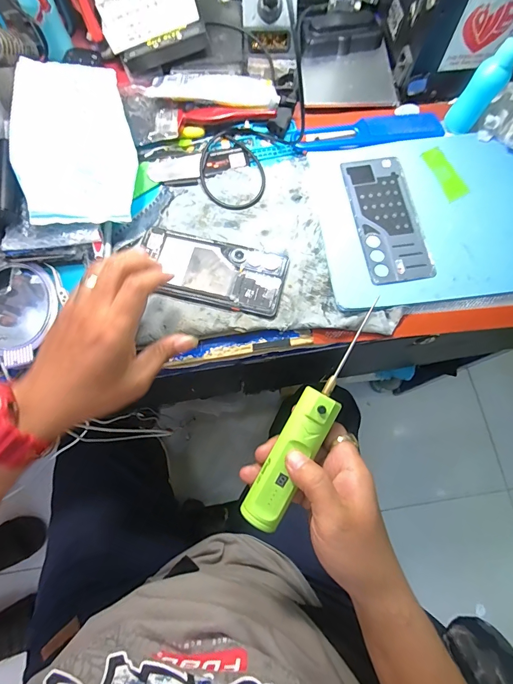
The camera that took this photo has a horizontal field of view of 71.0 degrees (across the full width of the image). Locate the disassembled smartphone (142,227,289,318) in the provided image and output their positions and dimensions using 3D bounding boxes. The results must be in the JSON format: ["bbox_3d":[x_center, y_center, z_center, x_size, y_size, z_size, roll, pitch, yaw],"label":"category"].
[{"bbox_3d":[-0.048,-0.078,0.389,0.157,0.008,0.073,14,73,4],"label":"disassembled smartphone"}]

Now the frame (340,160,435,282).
[{"bbox_3d":[0.147,-0.141,0.404,0.071,0.004,0.158,-8,73,-3],"label":"frame"}]

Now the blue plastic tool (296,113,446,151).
[{"bbox_3d":[0.142,-0.255,0.436,0.175,0.007,0.047,-12,73,-4],"label":"blue plastic tool"}]

